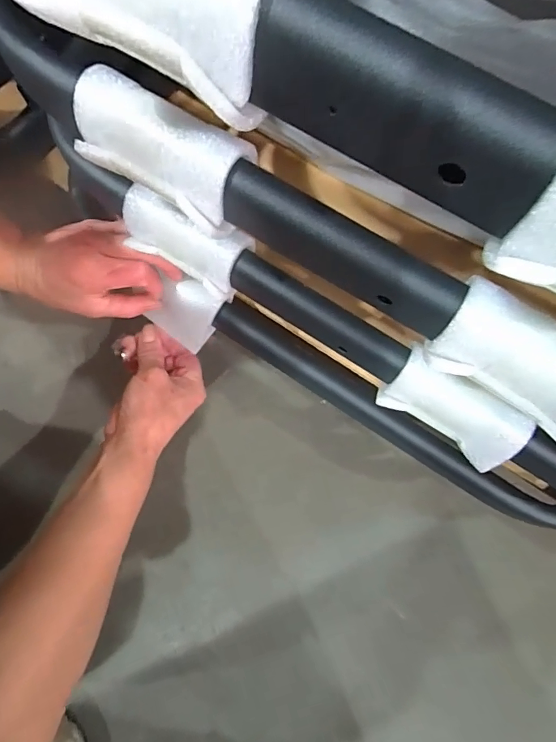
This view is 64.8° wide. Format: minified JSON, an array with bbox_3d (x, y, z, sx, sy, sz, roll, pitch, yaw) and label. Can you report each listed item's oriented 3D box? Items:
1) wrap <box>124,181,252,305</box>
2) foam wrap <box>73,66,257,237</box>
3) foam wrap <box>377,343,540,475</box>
[{"bbox_3d":[-0.059,-0.084,0.280,0.081,0.034,0.033,30,78,1],"label":"wrap"},{"bbox_3d":[-0.055,-0.101,0.202,0.080,0.033,0.036,26,78,4],"label":"foam wrap"},{"bbox_3d":[0.104,0.024,0.261,0.079,0.038,0.030,36,79,6],"label":"foam wrap"}]

